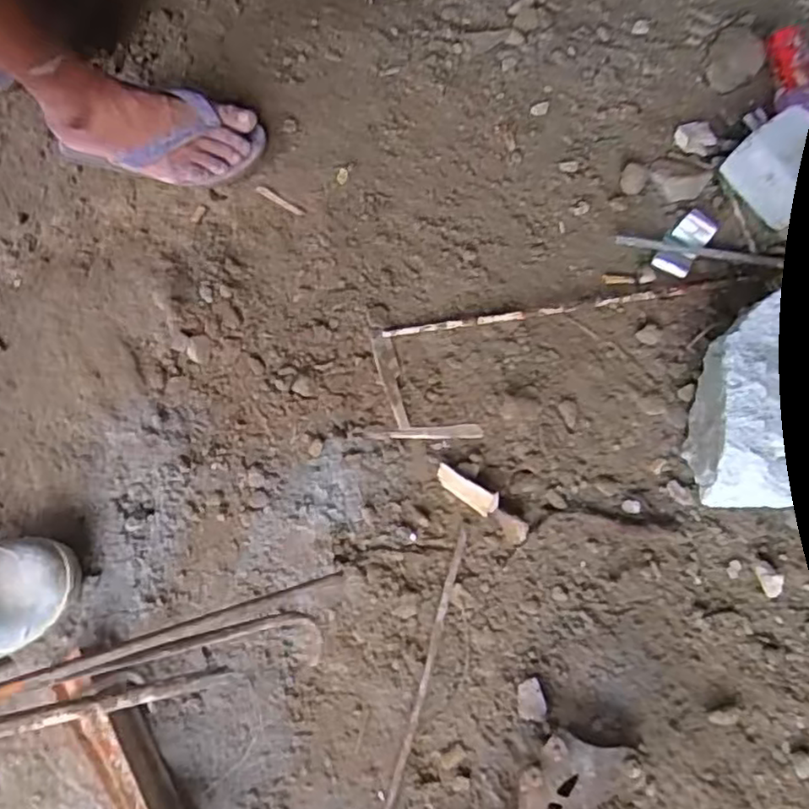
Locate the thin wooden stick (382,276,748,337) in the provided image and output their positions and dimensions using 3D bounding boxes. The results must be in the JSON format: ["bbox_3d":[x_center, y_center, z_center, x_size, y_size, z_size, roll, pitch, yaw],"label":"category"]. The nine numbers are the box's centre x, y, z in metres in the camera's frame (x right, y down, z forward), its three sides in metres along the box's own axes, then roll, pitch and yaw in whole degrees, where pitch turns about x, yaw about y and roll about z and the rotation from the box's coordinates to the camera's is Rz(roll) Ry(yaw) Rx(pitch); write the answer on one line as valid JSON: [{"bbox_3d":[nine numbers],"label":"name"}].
[{"bbox_3d":[0.172,-0.104,0.713,0.388,0.010,0.015,-9,68,-1],"label":"thin wooden stick"}]

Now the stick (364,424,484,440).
[{"bbox_3d":[0.020,0.030,0.684,0.118,0.005,0.014,-2,68,2],"label":"stick"}]

